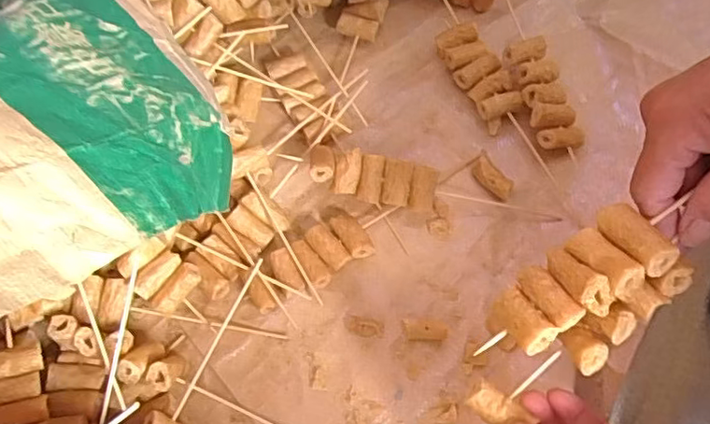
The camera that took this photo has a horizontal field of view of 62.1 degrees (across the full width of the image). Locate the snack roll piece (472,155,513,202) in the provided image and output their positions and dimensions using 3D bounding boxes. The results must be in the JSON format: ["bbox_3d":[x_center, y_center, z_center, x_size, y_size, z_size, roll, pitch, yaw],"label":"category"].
[{"bbox_3d":[0.114,-0.027,0.492,0.016,0.019,0.039,-36,69,-13],"label":"snack roll piece"}]

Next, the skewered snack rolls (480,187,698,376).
[{"bbox_3d":[0.123,0.041,0.306,0.101,0.042,0.050,-43,46,3],"label":"skewered snack rolls"}]

